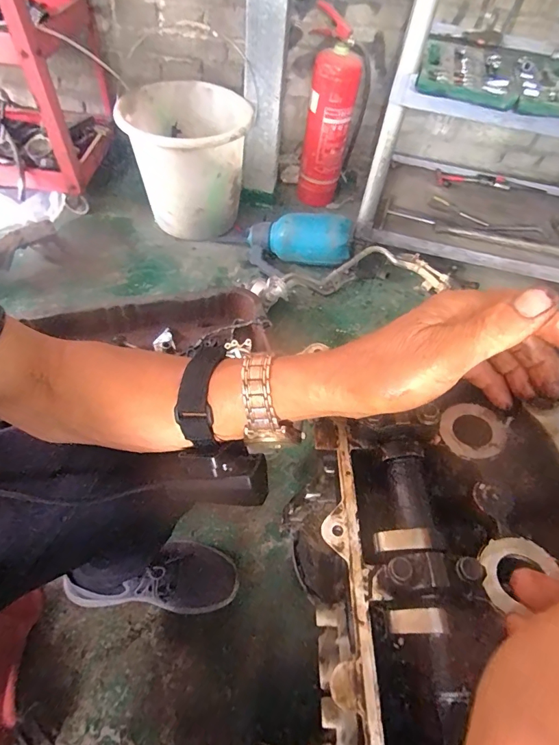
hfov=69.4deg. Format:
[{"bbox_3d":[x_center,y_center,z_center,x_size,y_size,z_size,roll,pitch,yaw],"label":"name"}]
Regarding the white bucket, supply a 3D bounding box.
[{"bbox_3d":[-0.236,-0.568,1.113,0.300,0.310,0.318,3,53,-4],"label":"white bucket"}]

